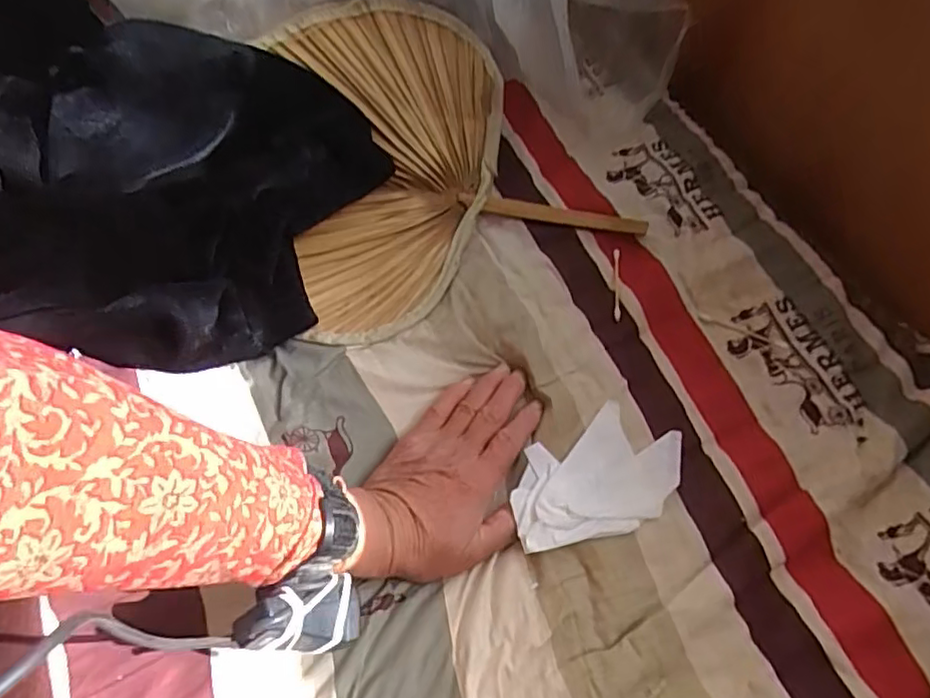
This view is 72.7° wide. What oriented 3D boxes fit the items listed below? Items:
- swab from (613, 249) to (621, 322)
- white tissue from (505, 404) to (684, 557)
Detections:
[{"bbox_3d":[0.129,-0.055,0.537,0.006,0.008,0.070,3,60,4],"label":"swab"},{"bbox_3d":[0.094,0.094,0.457,0.132,0.007,0.082,-28,63,-14],"label":"white tissue"}]

